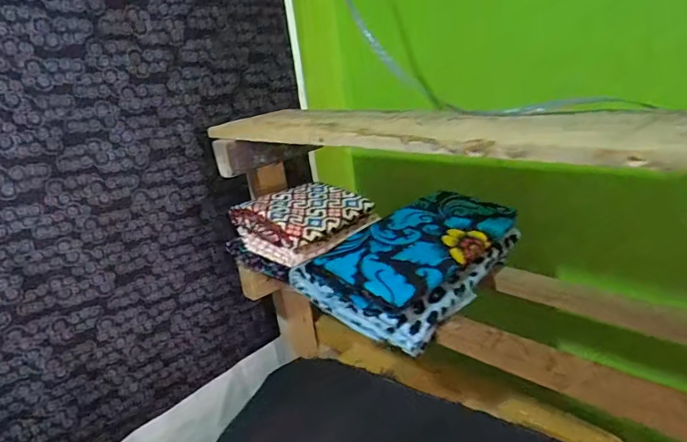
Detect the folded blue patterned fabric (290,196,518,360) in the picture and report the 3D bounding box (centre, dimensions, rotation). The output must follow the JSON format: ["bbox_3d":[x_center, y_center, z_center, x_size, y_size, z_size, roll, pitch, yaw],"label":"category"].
[{"bbox_3d":[0.095,0.045,0.632,0.281,0.082,0.193,-24,26,-38],"label":"folded blue patterned fabric"}]

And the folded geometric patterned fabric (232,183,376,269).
[{"bbox_3d":[-0.064,-0.006,0.727,0.160,0.066,0.162,12,27,41],"label":"folded geometric patterned fabric"}]

